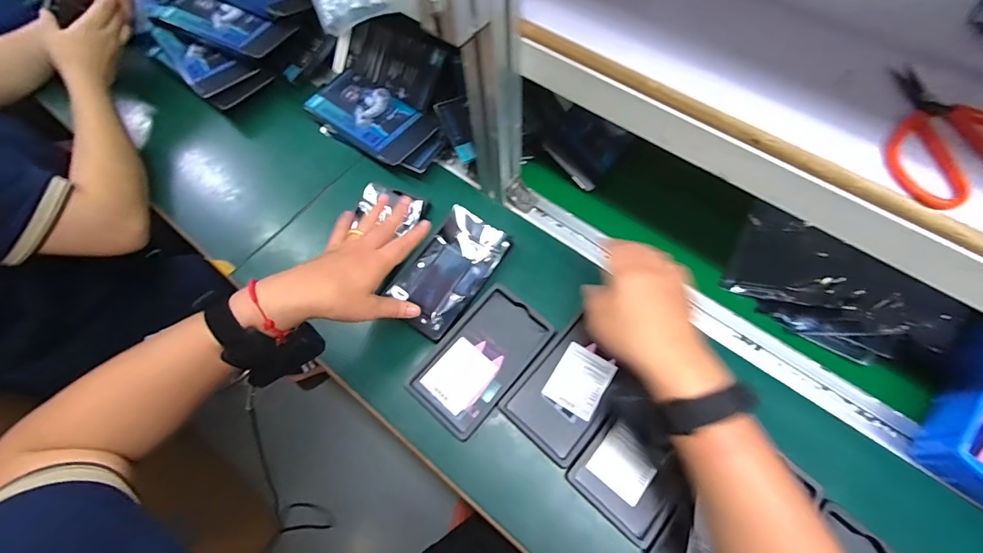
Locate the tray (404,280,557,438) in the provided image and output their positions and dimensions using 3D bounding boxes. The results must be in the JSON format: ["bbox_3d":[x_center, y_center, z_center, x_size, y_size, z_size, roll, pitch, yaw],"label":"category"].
[{"bbox_3d":[-0.011,0.091,0.468,0.093,0.009,0.159,38,72,17],"label":"tray"}]

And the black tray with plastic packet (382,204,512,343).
[{"bbox_3d":[-0.052,-0.007,0.511,0.091,0.026,0.155,33,78,19],"label":"black tray with plastic packet"}]

